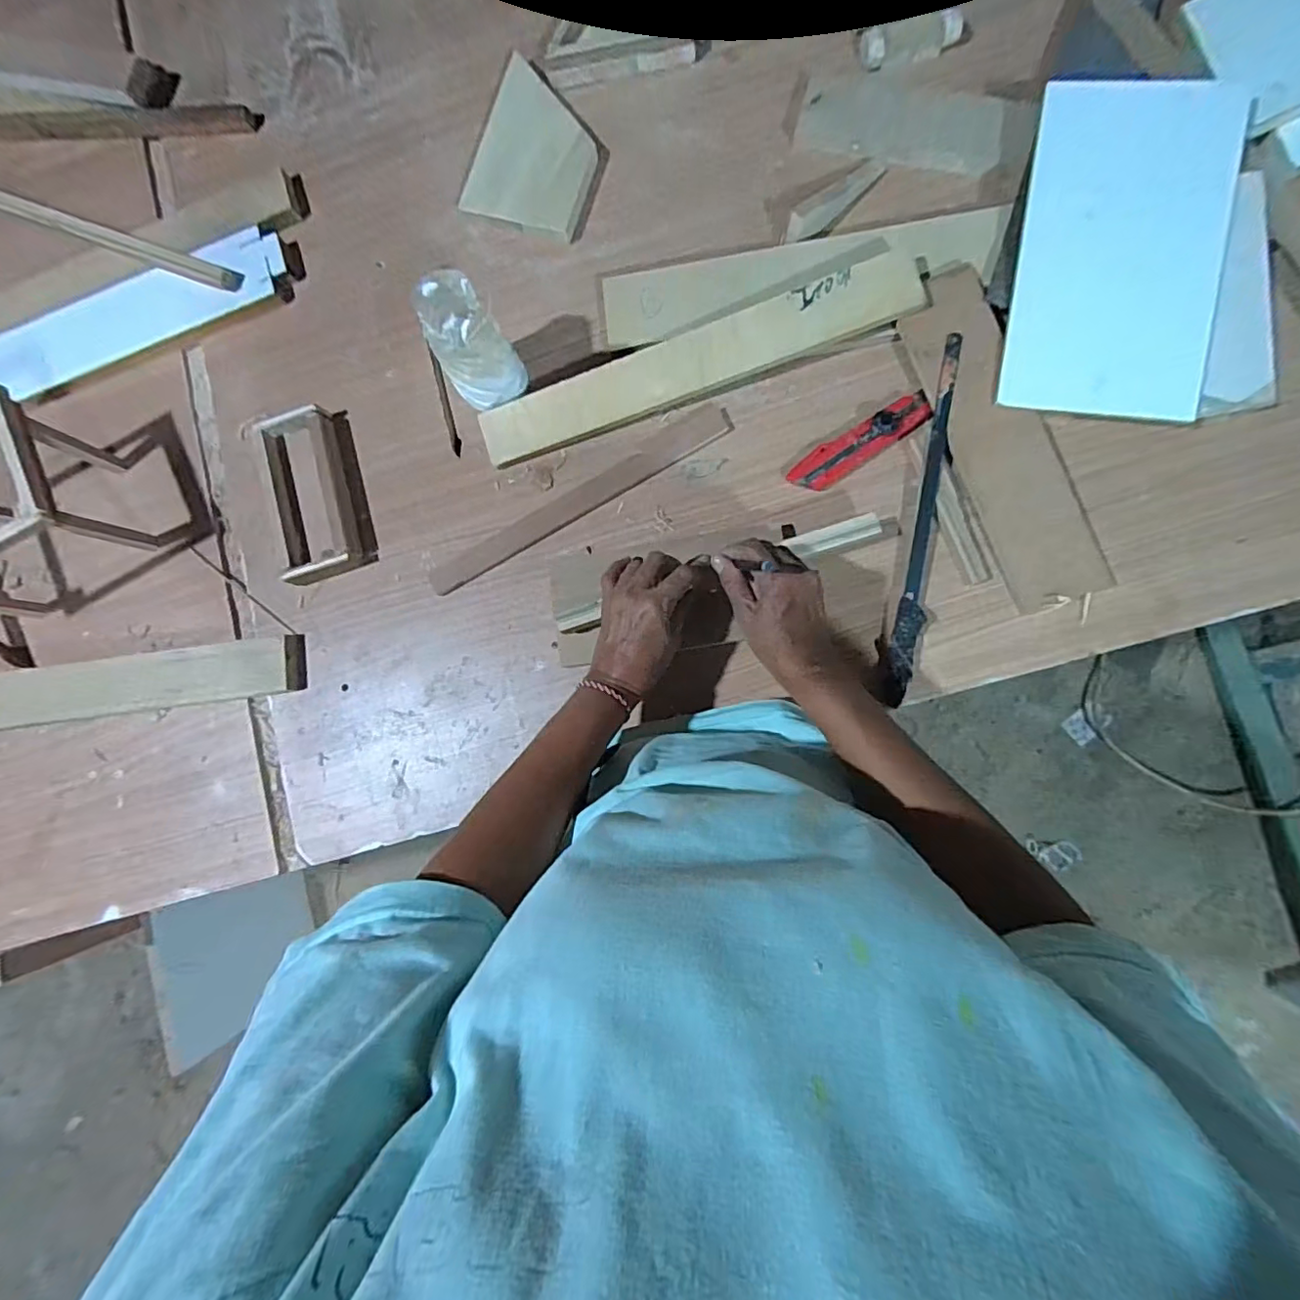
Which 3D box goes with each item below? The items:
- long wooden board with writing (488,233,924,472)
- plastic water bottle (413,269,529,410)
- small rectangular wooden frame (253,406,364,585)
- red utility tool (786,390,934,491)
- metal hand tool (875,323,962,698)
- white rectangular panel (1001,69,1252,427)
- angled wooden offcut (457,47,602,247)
[{"bbox_3d":[0.039,-0.256,0.513,0.397,0.017,0.061,-19,104,10],"label":"long wooden board with writing"},{"bbox_3d":[-0.155,-0.264,0.505,0.060,0.106,0.065,0,86,7],"label":"plastic water bottle"},{"bbox_3d":[-0.320,-0.146,0.546,0.070,0.030,0.158,-15,84,5],"label":"small rectangular wooden frame"},{"bbox_3d":[0.185,-0.182,0.506,0.129,0.018,0.031,-31,83,3],"label":"red utility tool"},{"bbox_3d":[0.234,-0.110,0.486,0.031,0.021,0.301,13,87,7],"label":"metal hand tool"},{"bbox_3d":[0.375,-0.320,0.459,0.148,0.012,0.252,9,94,7],"label":"white rectangular panel"},{"bbox_3d":[-0.110,-0.488,0.562,0.120,0.023,0.148,21,88,8],"label":"angled wooden offcut"}]

